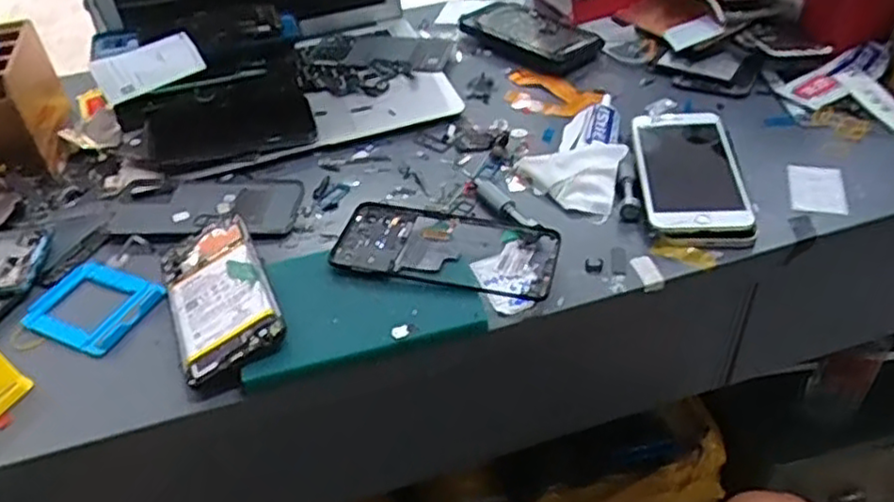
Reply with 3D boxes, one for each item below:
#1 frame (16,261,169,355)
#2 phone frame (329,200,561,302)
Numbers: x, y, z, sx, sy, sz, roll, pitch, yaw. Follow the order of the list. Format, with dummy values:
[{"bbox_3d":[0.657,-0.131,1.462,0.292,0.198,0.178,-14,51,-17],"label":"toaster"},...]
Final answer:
[{"bbox_3d":[-0.267,0.040,0.537,0.094,0.008,0.075,18,46,25],"label":"frame"},{"bbox_3d":[-0.001,0.000,0.538,0.164,0.014,0.086,9,43,14],"label":"phone frame"}]

